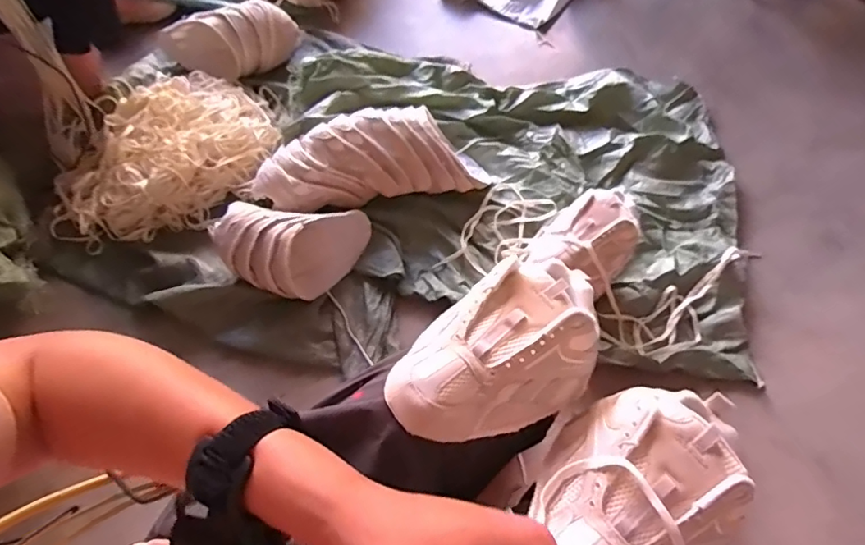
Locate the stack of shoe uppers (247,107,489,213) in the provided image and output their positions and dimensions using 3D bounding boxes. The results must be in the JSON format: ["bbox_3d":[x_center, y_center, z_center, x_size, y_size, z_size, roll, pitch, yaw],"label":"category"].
[{"bbox_3d":[-0.132,-0.235,1.107,0.461,0.134,0.157,-13,63,-4],"label":"stack of shoe uppers"}]

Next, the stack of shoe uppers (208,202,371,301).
[{"bbox_3d":[-0.264,-0.045,1.015,0.270,0.132,0.151,-3,62,1],"label":"stack of shoe uppers"}]

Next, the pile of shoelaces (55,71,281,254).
[{"bbox_3d":[-0.579,-0.254,1.132,0.483,0.121,0.320,-27,65,-11],"label":"pile of shoelaces"}]

